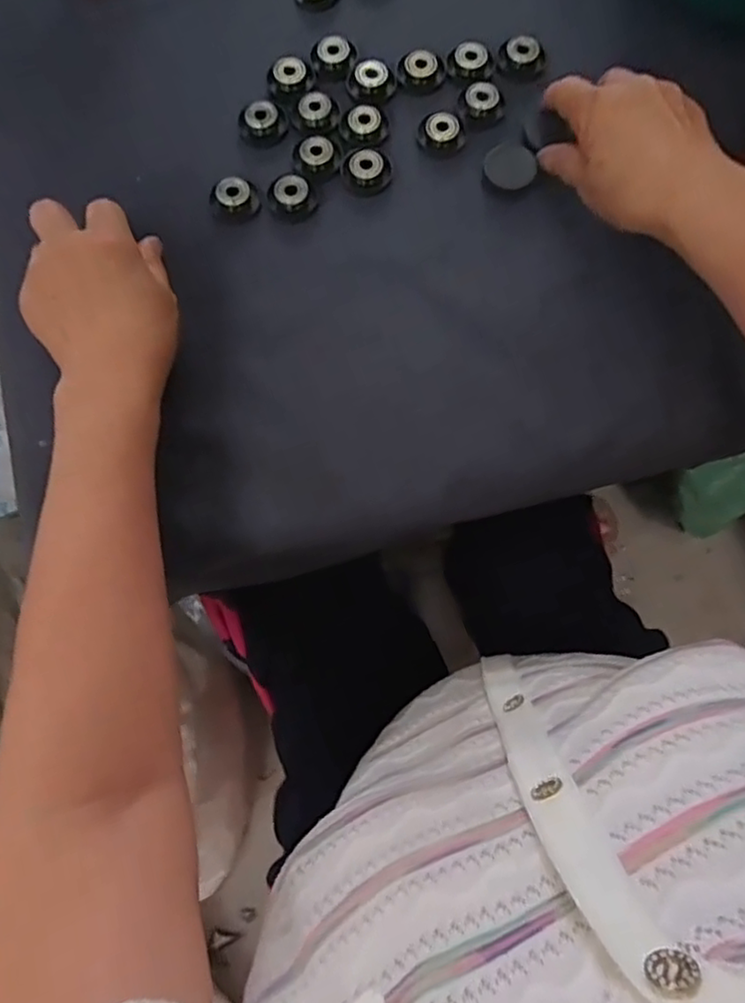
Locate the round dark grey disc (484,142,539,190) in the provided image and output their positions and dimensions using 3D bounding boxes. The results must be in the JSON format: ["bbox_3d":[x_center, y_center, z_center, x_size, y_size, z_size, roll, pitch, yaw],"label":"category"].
[{"bbox_3d":[0.088,-0.214,0.412,0.032,0.005,0.032,0,76,2],"label":"round dark grey disc"}]

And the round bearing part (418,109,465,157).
[{"bbox_3d":[0.046,-0.242,0.424,0.029,0.008,0.026,-39,78,-8],"label":"round bearing part"}]

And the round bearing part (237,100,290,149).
[{"bbox_3d":[-0.073,-0.255,0.438,0.028,0.014,0.027,0,76,2],"label":"round bearing part"}]

